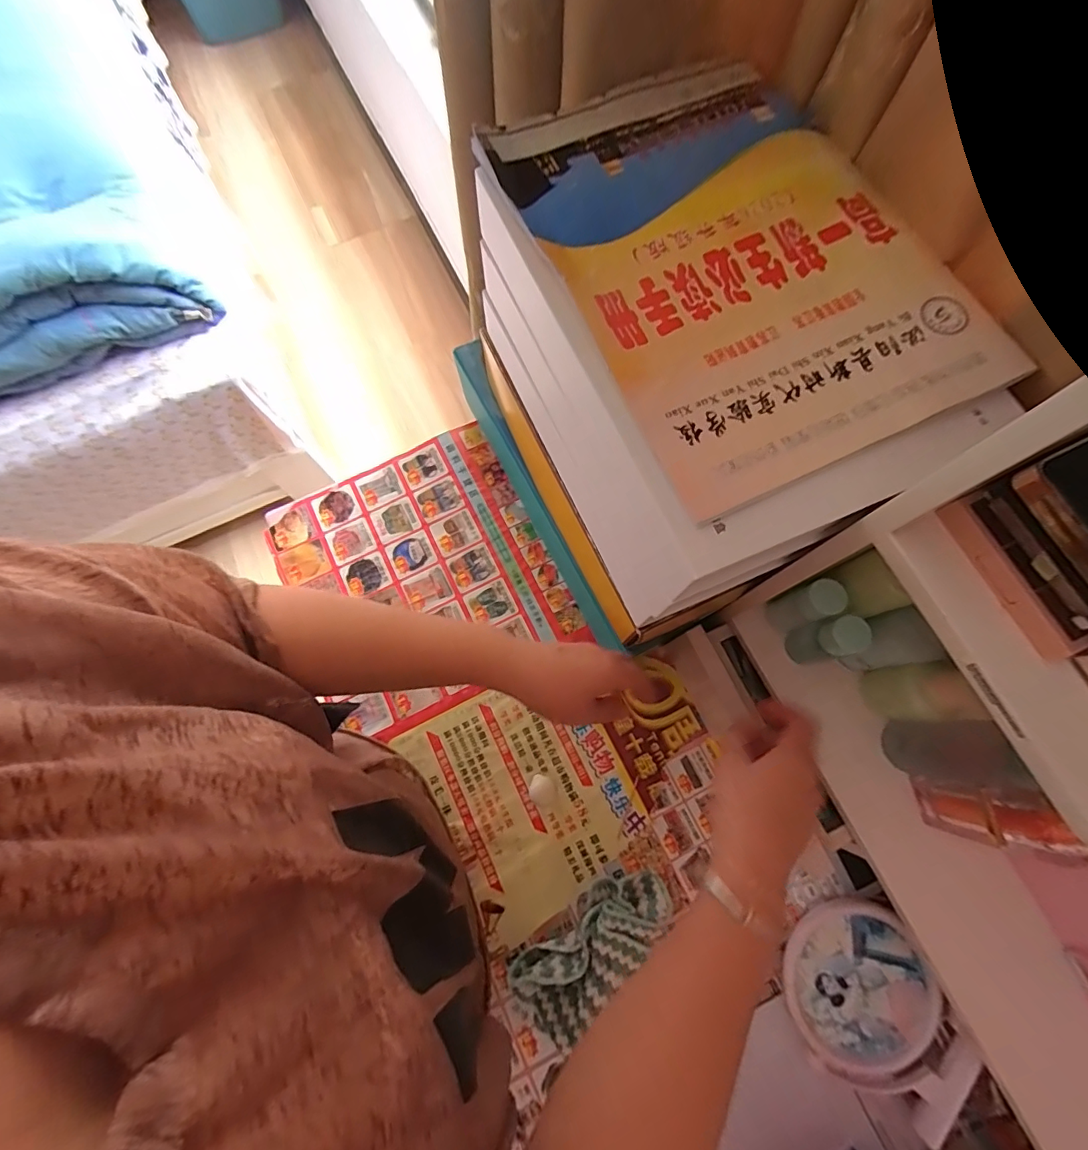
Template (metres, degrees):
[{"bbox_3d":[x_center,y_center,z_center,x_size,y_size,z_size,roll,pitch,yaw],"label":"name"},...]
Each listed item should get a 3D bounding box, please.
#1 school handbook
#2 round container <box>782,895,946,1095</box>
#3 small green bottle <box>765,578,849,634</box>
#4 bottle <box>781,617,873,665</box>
[{"bbox_3d":[0.105,-0.184,0.282,0.193,0.010,0.274,-24,75,-5],"label":"school handbook"},{"bbox_3d":[0.259,0.340,0.406,0.119,0.021,0.125,-41,77,-9],"label":"round container"},{"bbox_3d":[0.202,0.026,0.390,0.022,0.079,0.027,-25,76,-5],"label":"small green bottle"},{"bbox_3d":[0.217,0.052,0.385,0.023,0.077,0.027,-11,75,-1],"label":"bottle"}]

